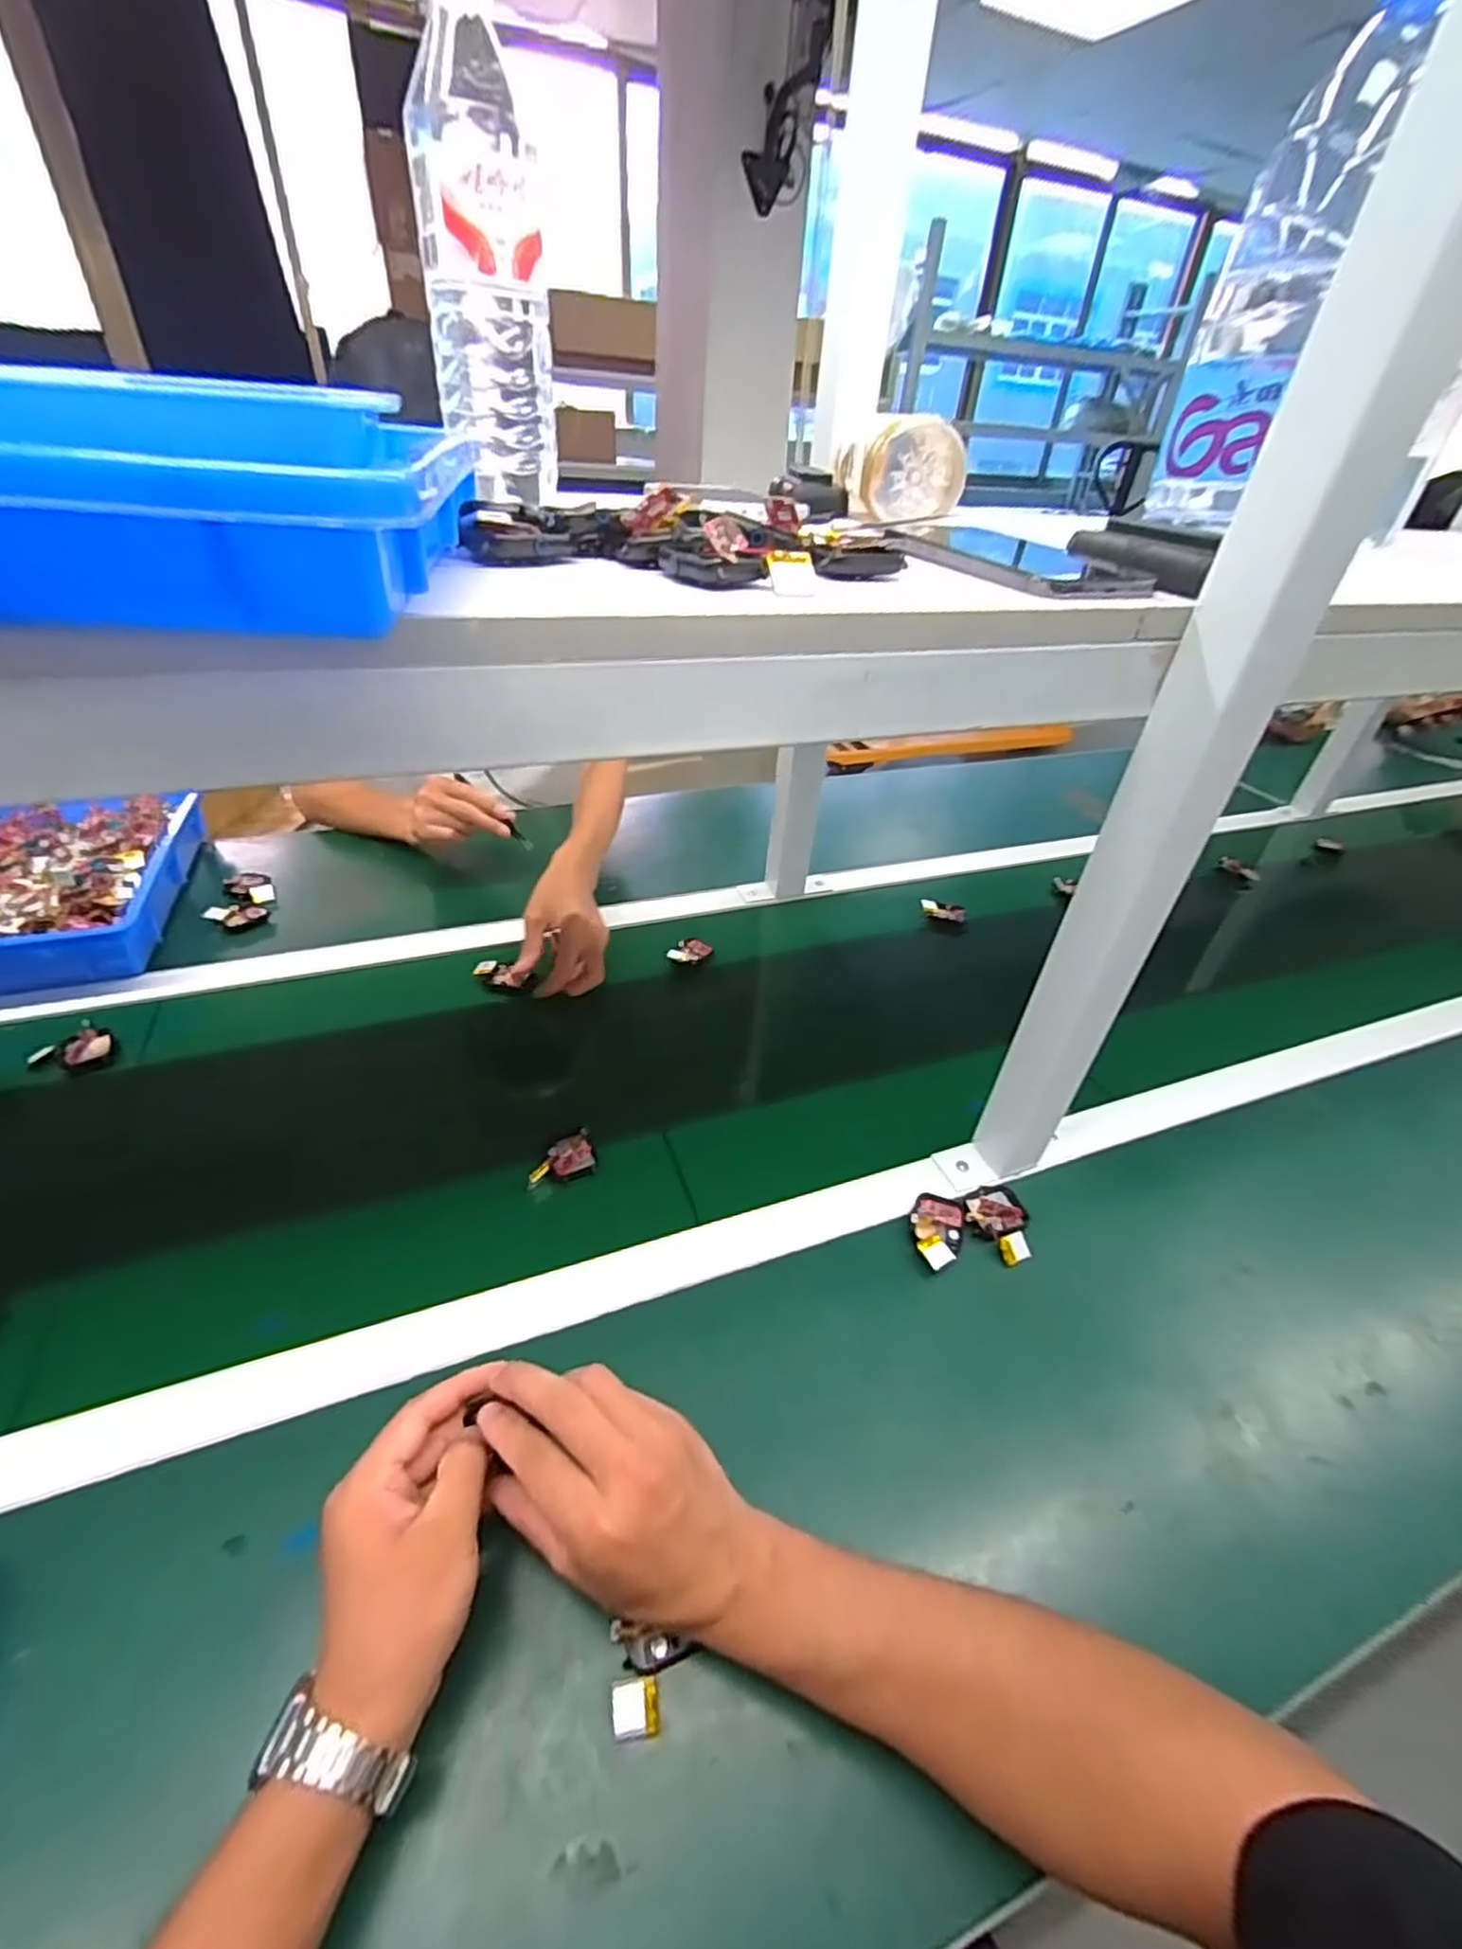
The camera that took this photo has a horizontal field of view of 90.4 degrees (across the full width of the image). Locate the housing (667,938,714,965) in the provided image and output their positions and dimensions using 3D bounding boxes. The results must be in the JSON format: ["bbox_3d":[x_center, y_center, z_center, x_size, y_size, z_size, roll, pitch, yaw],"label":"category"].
[{"bbox_3d":[-0.045,-0.026,0.807,0.040,0.010,0.049,19,40,18],"label":"housing"}]

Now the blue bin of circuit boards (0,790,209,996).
[{"bbox_3d":[-0.743,-0.102,0.784,0.257,0.064,0.346,-10,40,-18],"label":"blue bin of circuit boards"}]

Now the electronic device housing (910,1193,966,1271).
[{"bbox_3d":[0.155,0.192,0.545,0.037,0.015,0.060,14,39,12],"label":"electronic device housing"}]

